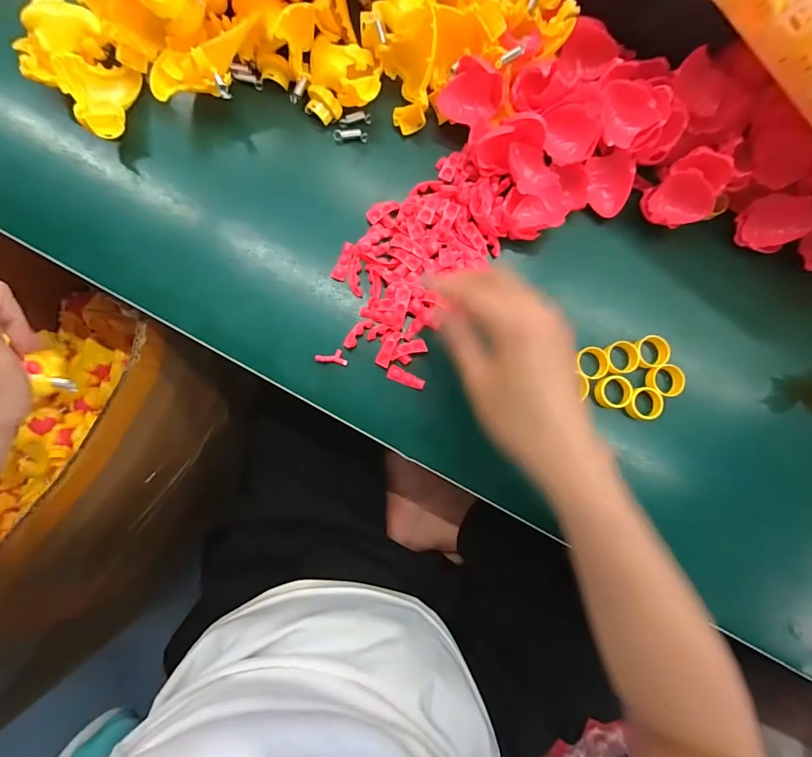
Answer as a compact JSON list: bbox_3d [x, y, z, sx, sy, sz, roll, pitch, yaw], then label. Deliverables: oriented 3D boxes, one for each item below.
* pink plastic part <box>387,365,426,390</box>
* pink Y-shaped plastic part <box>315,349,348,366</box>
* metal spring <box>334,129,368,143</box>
[{"bbox_3d":[0.000,0.000,0.318,0.030,0.009,0.011,21,81,0],"label":"pink plastic part"},{"bbox_3d":[-0.058,-0.017,0.314,0.025,0.004,0.012,2,81,-15],"label":"pink Y-shaped plastic part"},{"bbox_3d":[-0.046,-0.203,0.334,0.027,0.007,0.009,0,82,-3],"label":"metal spring"}]

